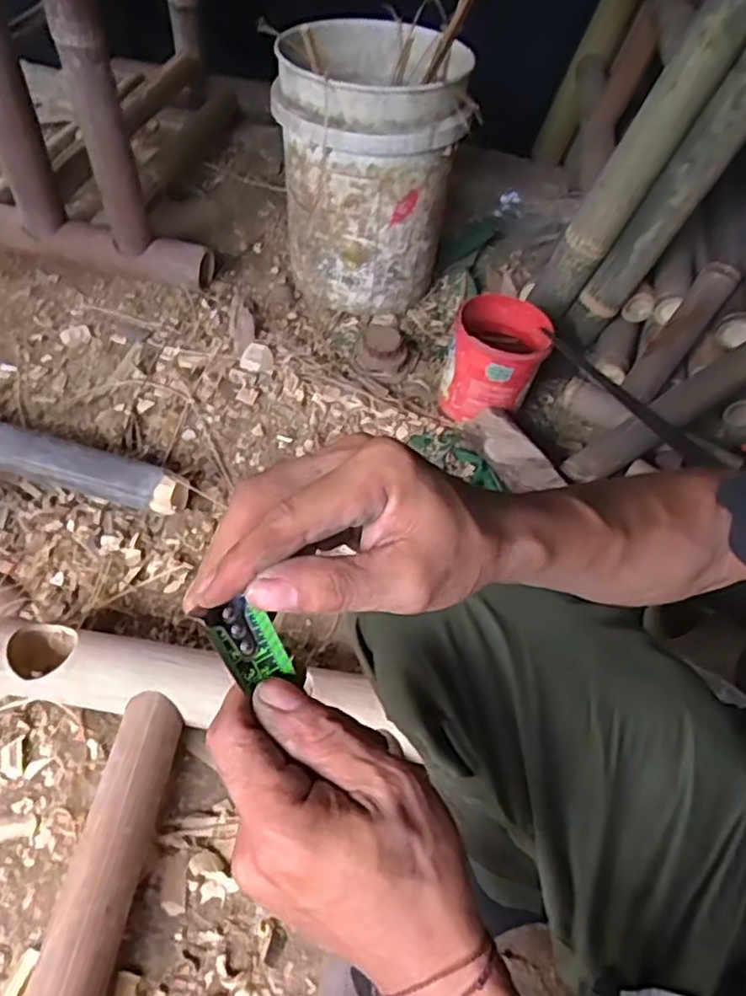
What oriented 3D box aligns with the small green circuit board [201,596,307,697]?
[{"bbox_3d":[-0.046,0.059,0.261,0.022,0.046,0.004,-39,19,-22],"label":"small green circuit board"}]

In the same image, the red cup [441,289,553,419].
[{"bbox_3d":[0.183,-0.205,1.029,0.135,0.147,0.134,3,49,-4],"label":"red cup"}]

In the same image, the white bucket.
[{"bbox_3d":[-0.006,-0.574,1.170,0.282,0.391,0.348,6,49,-1],"label":"white bucket"}]

